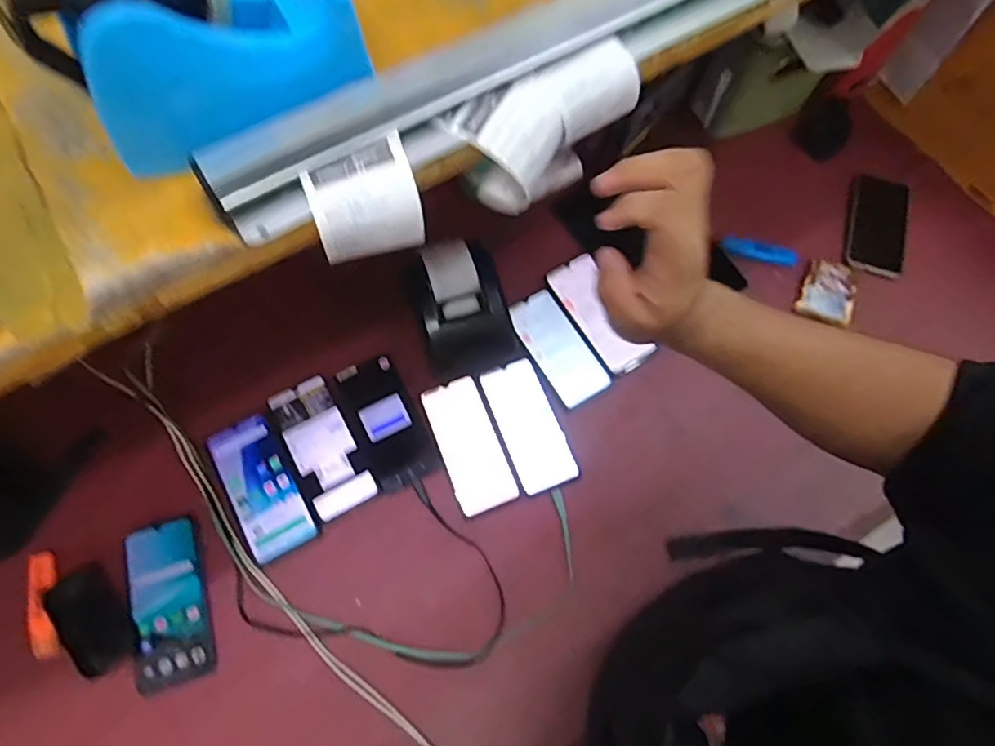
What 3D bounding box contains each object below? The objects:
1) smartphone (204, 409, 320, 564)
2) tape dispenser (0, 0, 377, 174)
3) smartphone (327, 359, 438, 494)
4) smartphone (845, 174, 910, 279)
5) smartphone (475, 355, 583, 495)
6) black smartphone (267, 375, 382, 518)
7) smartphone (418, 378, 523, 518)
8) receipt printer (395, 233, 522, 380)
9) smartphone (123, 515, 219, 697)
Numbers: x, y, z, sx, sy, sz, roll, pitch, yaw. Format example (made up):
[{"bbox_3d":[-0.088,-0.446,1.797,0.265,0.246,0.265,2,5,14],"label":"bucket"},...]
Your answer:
[{"bbox_3d":[-0.275,0.131,0.642,0.075,0.004,0.167,-30,75,-12],"label":"smartphone"},{"bbox_3d":[-0.133,-0.159,0.253,0.144,0.107,0.056,-33,76,-12],"label":"tape dispenser"},{"bbox_3d":[-0.136,0.059,0.677,0.080,0.006,0.162,-27,75,-11],"label":"smartphone"},{"bbox_3d":[0.541,-0.211,0.786,0.076,0.014,0.160,17,70,5],"label":"smartphone"},{"bbox_3d":[0.038,0.063,0.682,0.075,0.008,0.164,-22,74,-9],"label":"smartphone"},{"bbox_3d":[-0.211,0.087,0.665,0.076,0.004,0.169,-28,75,-11],"label":"black smartphone"},{"bbox_3d":[-0.034,0.085,0.671,0.074,0.004,0.162,-20,74,-9],"label":"smartphone"},{"bbox_3d":[-0.046,-0.076,0.681,0.108,0.085,0.137,-23,74,-10],"label":"receipt printer"},{"bbox_3d":[-0.356,0.246,0.596,0.076,0.009,0.169,-17,73,-8],"label":"smartphone"}]

